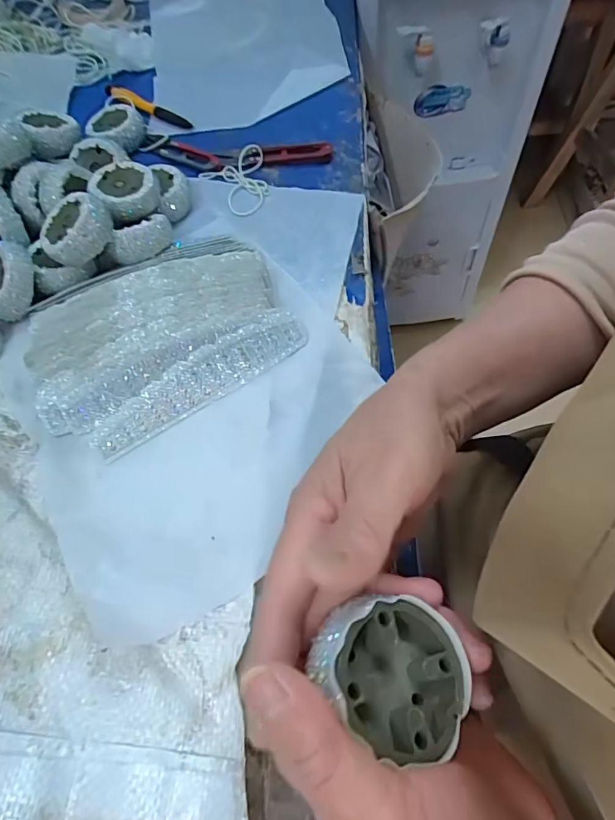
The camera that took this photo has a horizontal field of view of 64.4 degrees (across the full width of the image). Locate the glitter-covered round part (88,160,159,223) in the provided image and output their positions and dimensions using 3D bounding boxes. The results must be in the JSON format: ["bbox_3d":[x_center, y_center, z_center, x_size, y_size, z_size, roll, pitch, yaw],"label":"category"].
[{"bbox_3d":[-0.144,-0.173,0.389,0.048,0.027,0.052,-2,61,3],"label":"glitter-covered round part"}]

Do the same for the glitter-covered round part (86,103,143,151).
[{"bbox_3d":[-0.183,-0.269,0.464,0.050,0.020,0.047,-2,61,3],"label":"glitter-covered round part"}]

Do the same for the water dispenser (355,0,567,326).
[{"bbox_3d":[0.199,-0.489,0.866,0.262,0.701,0.240,-11,61,-2],"label":"water dispenser"}]

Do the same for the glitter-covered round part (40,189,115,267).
[{"bbox_3d":[-0.169,-0.133,0.358,0.051,0.026,0.050,-30,63,15],"label":"glitter-covered round part"}]

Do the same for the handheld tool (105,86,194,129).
[{"bbox_3d":[-0.161,-0.307,0.494,0.115,0.015,0.015,29,67,18],"label":"handheld tool"}]

